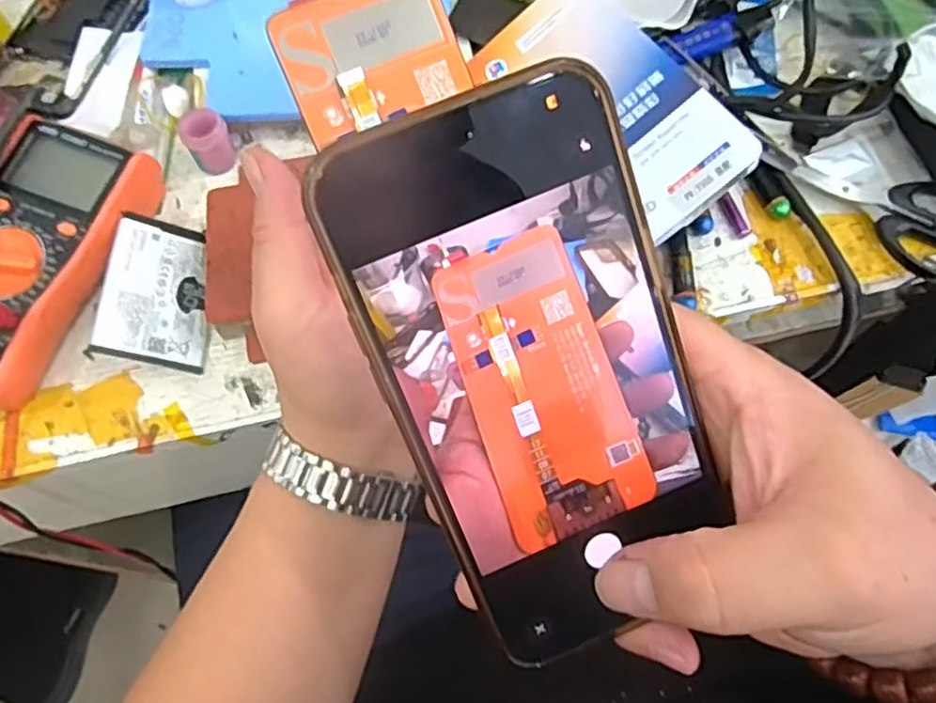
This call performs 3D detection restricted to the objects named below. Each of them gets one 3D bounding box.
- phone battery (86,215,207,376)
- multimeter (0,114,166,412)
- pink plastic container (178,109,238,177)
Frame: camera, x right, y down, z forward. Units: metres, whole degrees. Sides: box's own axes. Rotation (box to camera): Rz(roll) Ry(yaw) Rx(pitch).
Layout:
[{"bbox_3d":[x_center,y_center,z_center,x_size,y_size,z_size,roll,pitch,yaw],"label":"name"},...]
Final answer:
[{"bbox_3d":[-0.190,-0.037,0.434,0.060,0.006,0.095,12,67,-31],"label":"phone battery"},{"bbox_3d":[-0.268,-0.054,0.435,0.087,0.051,0.177,17,69,8],"label":"multimeter"},{"bbox_3d":[-0.175,-0.142,0.479,0.030,0.032,0.029,0,67,1],"label":"pink plastic container"}]

